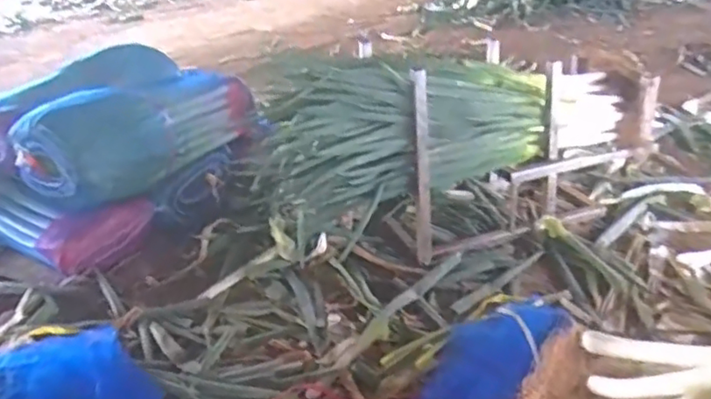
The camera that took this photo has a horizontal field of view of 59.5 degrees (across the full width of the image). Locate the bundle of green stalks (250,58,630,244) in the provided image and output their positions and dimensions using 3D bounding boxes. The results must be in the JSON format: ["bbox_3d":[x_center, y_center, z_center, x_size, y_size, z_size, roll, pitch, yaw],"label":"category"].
[{"bbox_3d":[0.209,-0.171,1.410,0.846,0.350,0.270,-14,28,-18],"label":"bundle of green stalks"}]

